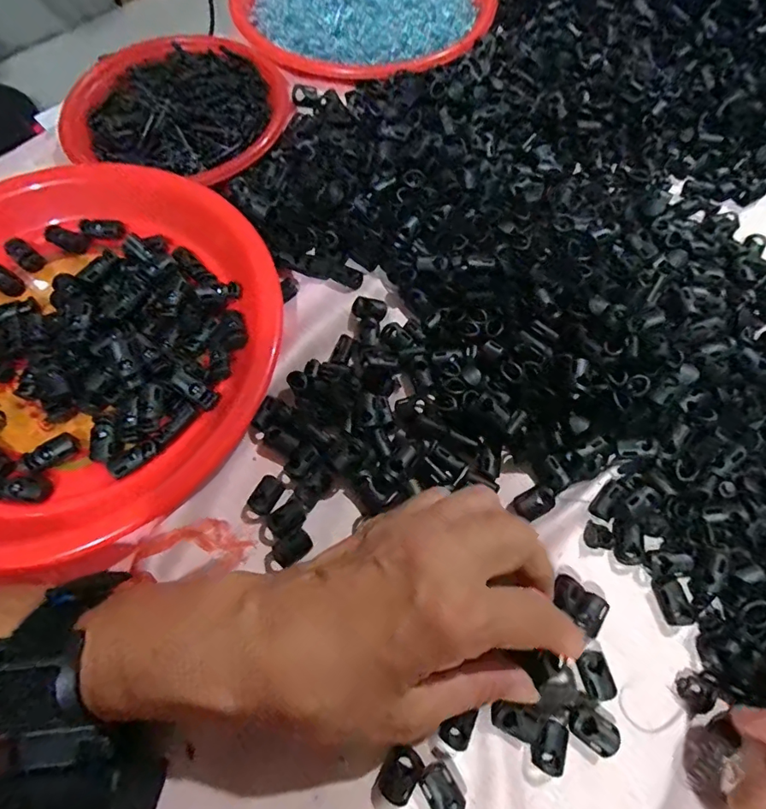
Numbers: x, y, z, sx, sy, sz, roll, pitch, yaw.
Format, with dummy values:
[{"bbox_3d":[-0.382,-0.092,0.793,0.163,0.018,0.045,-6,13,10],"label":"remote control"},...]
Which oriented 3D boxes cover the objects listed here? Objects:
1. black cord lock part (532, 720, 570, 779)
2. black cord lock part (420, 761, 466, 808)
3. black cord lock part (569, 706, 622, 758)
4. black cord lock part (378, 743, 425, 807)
[{"bbox_3d":[0.074,0.153,0.212,0.014,0.008,0.020,22,67,10],"label":"black cord lock part"},{"bbox_3d":[0.026,0.167,0.204,0.014,0.008,0.020,-31,69,-13],"label":"black cord lock part"},{"bbox_3d":[0.094,0.146,0.215,0.021,0.009,0.014,34,70,15],"label":"black cord lock part"},{"bbox_3d":[0.007,0.163,0.208,0.015,0.007,0.021,29,69,13],"label":"black cord lock part"}]

